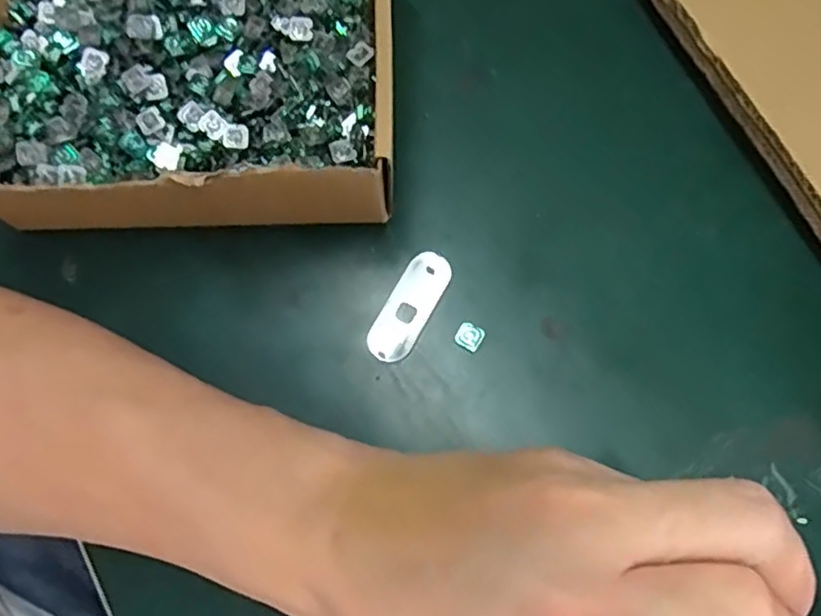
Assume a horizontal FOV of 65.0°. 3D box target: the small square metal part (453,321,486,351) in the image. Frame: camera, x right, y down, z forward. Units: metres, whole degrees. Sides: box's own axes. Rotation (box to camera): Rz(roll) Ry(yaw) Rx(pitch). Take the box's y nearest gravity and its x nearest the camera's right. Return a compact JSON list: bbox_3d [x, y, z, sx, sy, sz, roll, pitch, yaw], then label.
[{"bbox_3d":[0.024,0.011,0.261,0.011,0.004,0.010,30,77,10],"label":"small square metal part"}]

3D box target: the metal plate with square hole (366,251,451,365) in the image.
[{"bbox_3d":[0.000,-0.001,0.265,0.018,0.004,0.049,29,77,9],"label":"metal plate with square hole"}]

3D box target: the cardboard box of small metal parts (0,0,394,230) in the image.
[{"bbox_3d":[-0.091,-0.104,0.269,0.168,0.054,0.152,-3,74,1],"label":"cardboard box of small metal parts"}]

